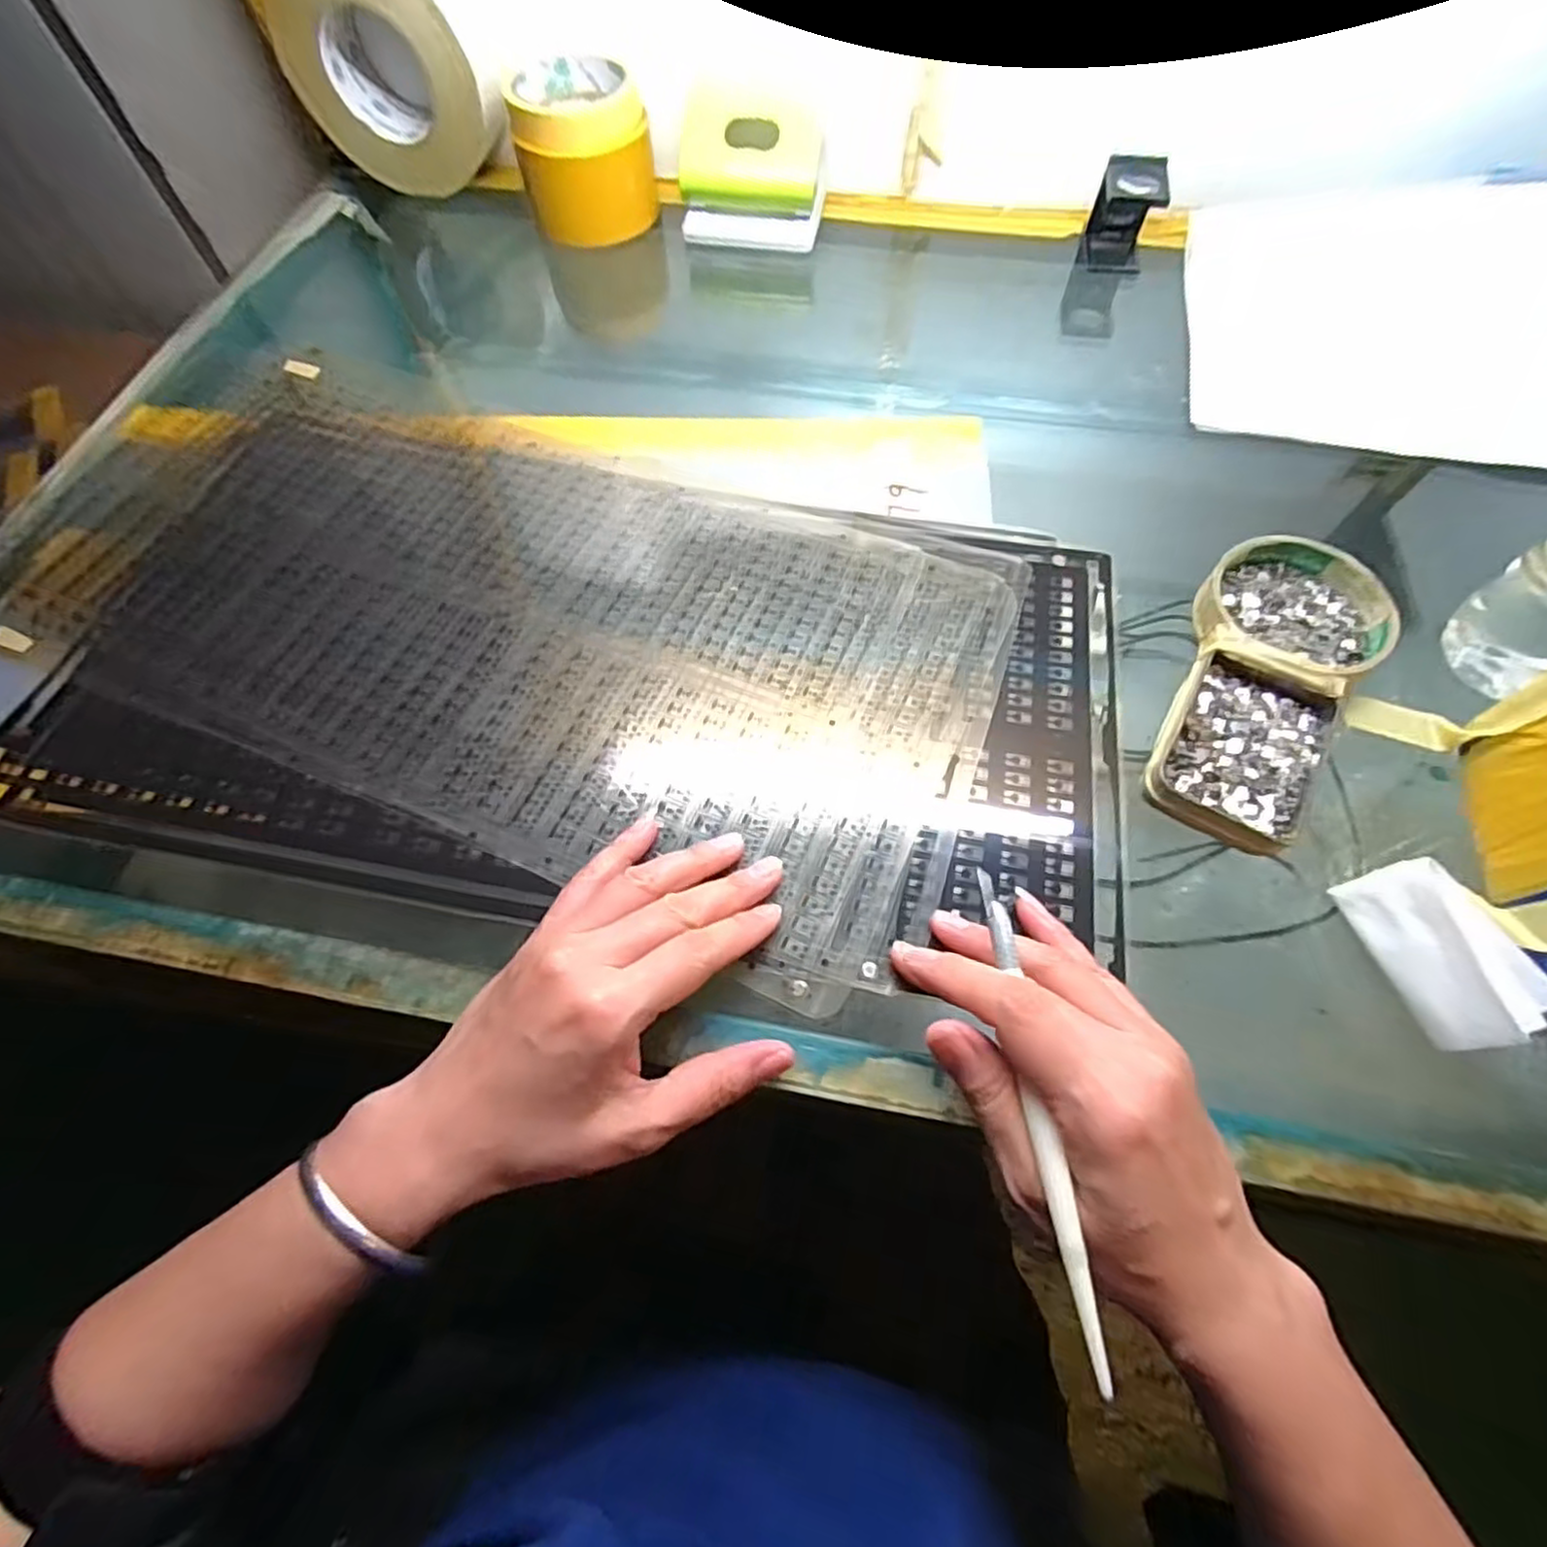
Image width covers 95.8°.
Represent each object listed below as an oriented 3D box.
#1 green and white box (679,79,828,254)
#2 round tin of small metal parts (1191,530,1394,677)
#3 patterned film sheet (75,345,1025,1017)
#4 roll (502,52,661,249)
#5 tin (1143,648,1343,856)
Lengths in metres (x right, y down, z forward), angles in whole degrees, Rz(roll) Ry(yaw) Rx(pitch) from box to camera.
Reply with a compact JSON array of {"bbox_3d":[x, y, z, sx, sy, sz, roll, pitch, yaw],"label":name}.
[{"bbox_3d":[-0.015,-0.433,0.504,0.103,0.073,0.052,4,64,3],"label":"green and white box"},{"bbox_3d":[0.256,-0.082,0.343,0.081,0.014,0.082,-1,64,1],"label":"round tin of small metal parts"},{"bbox_3d":[-0.126,-0.084,0.367,0.471,0.005,0.245,20,66,11],"label":"patterned film sheet"},{"bbox_3d":[-0.136,-0.458,0.518,0.092,0.078,0.092,-1,64,1],"label":"roll"},{"bbox_3d":[0.211,-0.011,0.316,0.065,0.012,0.094,31,68,16],"label":"tin"}]

